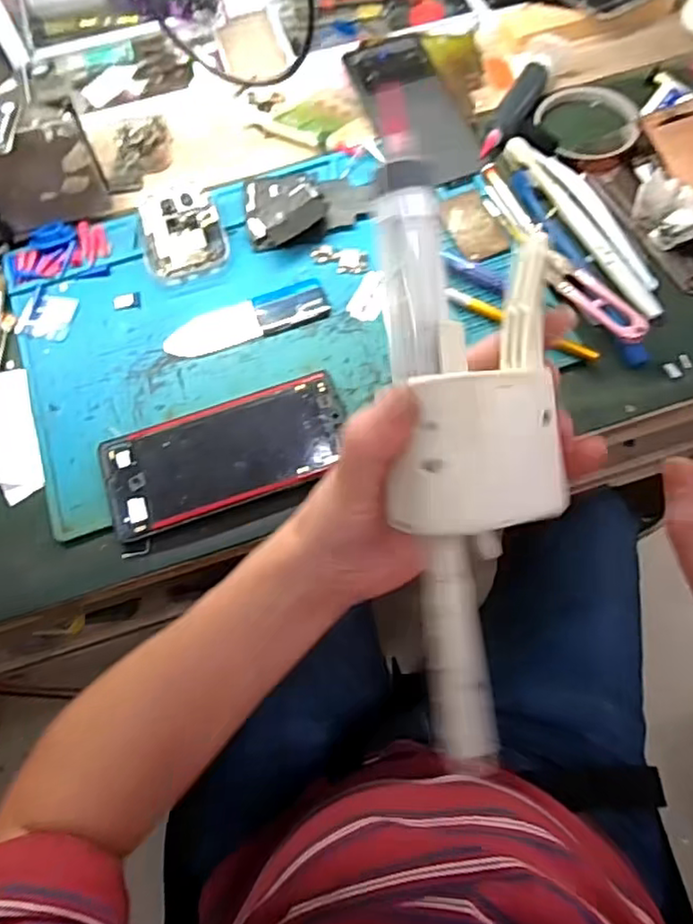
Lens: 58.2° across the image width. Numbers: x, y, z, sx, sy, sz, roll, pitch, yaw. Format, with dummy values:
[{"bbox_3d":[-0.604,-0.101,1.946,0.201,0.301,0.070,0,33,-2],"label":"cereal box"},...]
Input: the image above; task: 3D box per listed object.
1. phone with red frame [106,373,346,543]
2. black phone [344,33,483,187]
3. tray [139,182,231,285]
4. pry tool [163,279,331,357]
[{"bbox_3d":[-0.079,-0.007,0.416,0.160,0.014,0.073,-20,69,-6],"label":"phone with red frame"},{"bbox_3d":[0.059,-0.297,0.520,0.072,0.009,0.167,-19,69,-5],"label":"black phone"},{"bbox_3d":[-0.127,-0.180,0.476,0.062,0.024,0.074,-18,69,-5],"label":"tray"},{"bbox_3d":[-0.073,-0.105,0.460,0.121,0.004,0.034,-20,69,-6],"label":"pry tool"}]

